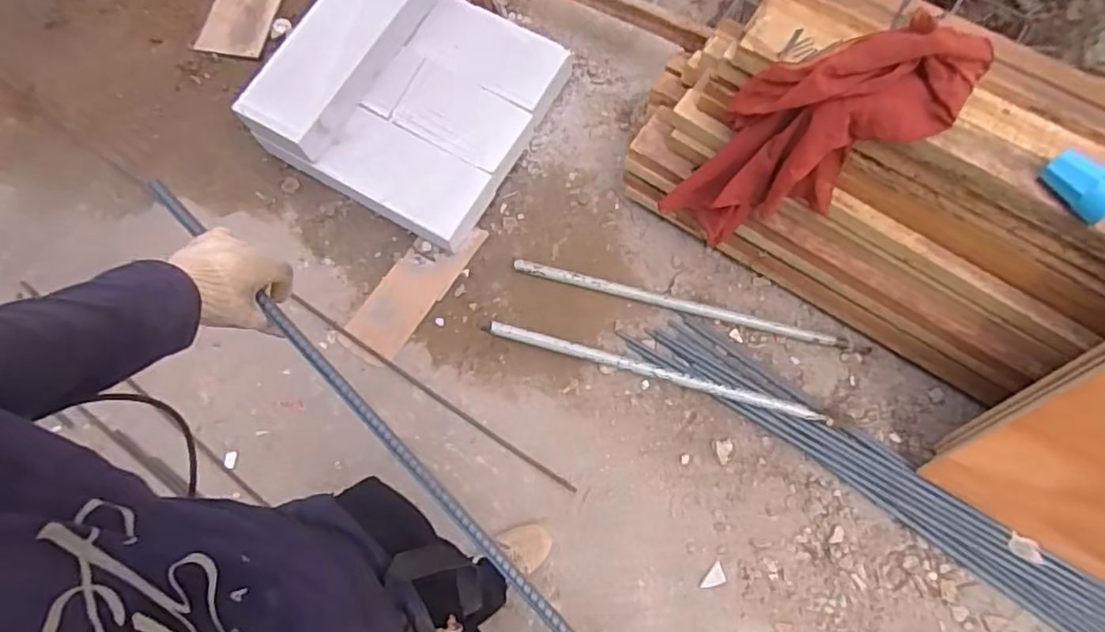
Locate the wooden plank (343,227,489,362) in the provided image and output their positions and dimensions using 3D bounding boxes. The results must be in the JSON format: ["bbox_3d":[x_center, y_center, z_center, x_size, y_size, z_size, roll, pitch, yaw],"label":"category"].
[{"bbox_3d":[-0.344,-0.084,1.556,0.160,0.025,0.393,31,75,12],"label":"wooden plank"}]

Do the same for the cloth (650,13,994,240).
[{"bbox_3d":[0.448,-0.315,1.151,0.248,0.618,0.163,7,68,-30],"label":"cloth"}]

